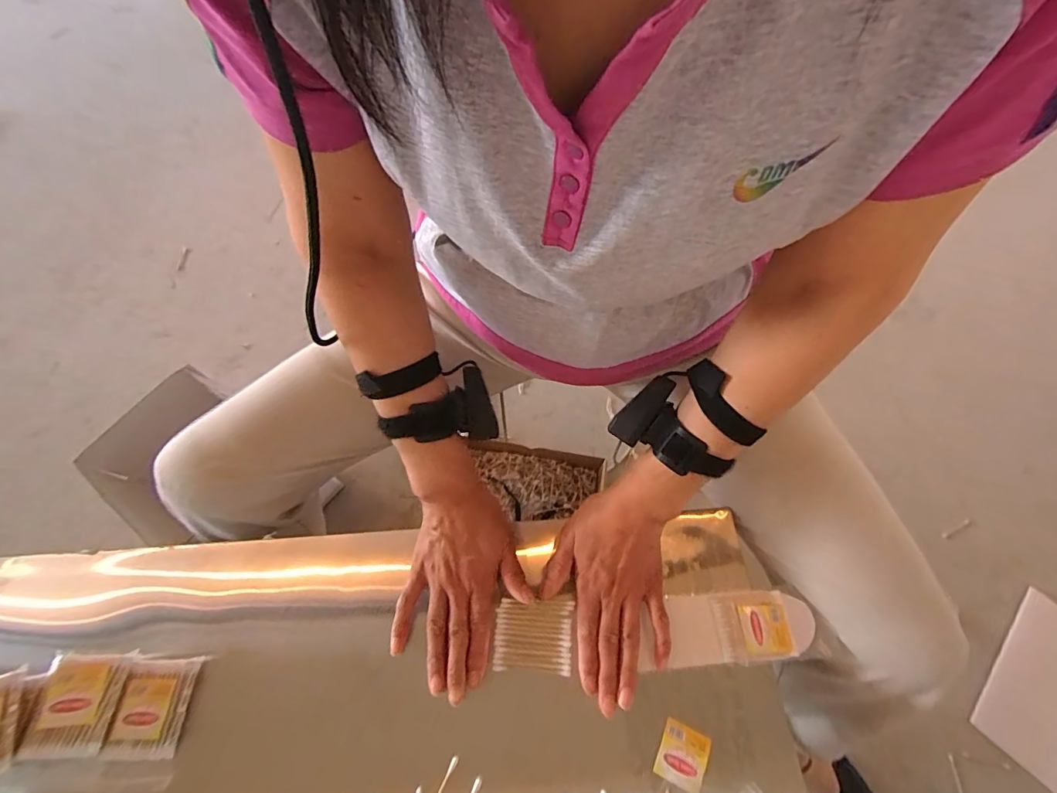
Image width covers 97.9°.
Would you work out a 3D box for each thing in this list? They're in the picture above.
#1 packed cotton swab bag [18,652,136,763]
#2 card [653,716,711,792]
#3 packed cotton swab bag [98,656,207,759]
[{"bbox_3d":[-0.375,0.254,0.381,0.055,0.012,0.071,8,58,-14],"label":"packed cotton swab bag"},{"bbox_3d":[0.132,0.307,0.394,0.038,0.004,0.044,25,60,12],"label":"card"},{"bbox_3d":[-0.323,0.266,0.394,0.051,0.016,0.072,1,63,0],"label":"packed cotton swab bag"}]

